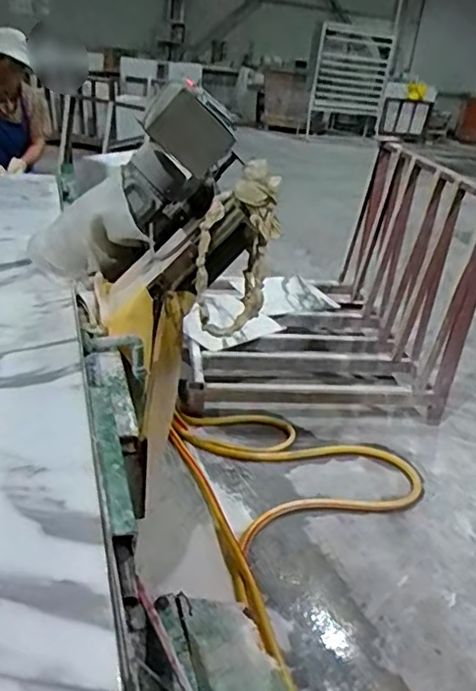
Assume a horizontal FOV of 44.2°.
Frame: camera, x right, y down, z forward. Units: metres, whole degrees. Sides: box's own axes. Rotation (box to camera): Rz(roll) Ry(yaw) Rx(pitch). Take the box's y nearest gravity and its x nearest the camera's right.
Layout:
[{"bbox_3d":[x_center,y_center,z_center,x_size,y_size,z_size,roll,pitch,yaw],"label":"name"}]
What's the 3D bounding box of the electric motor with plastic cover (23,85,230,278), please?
[{"bbox_3d":[-0.262,-0.374,1.542,0.268,0.632,0.313,44,21,-21],"label":"electric motor with plastic cover"}]

